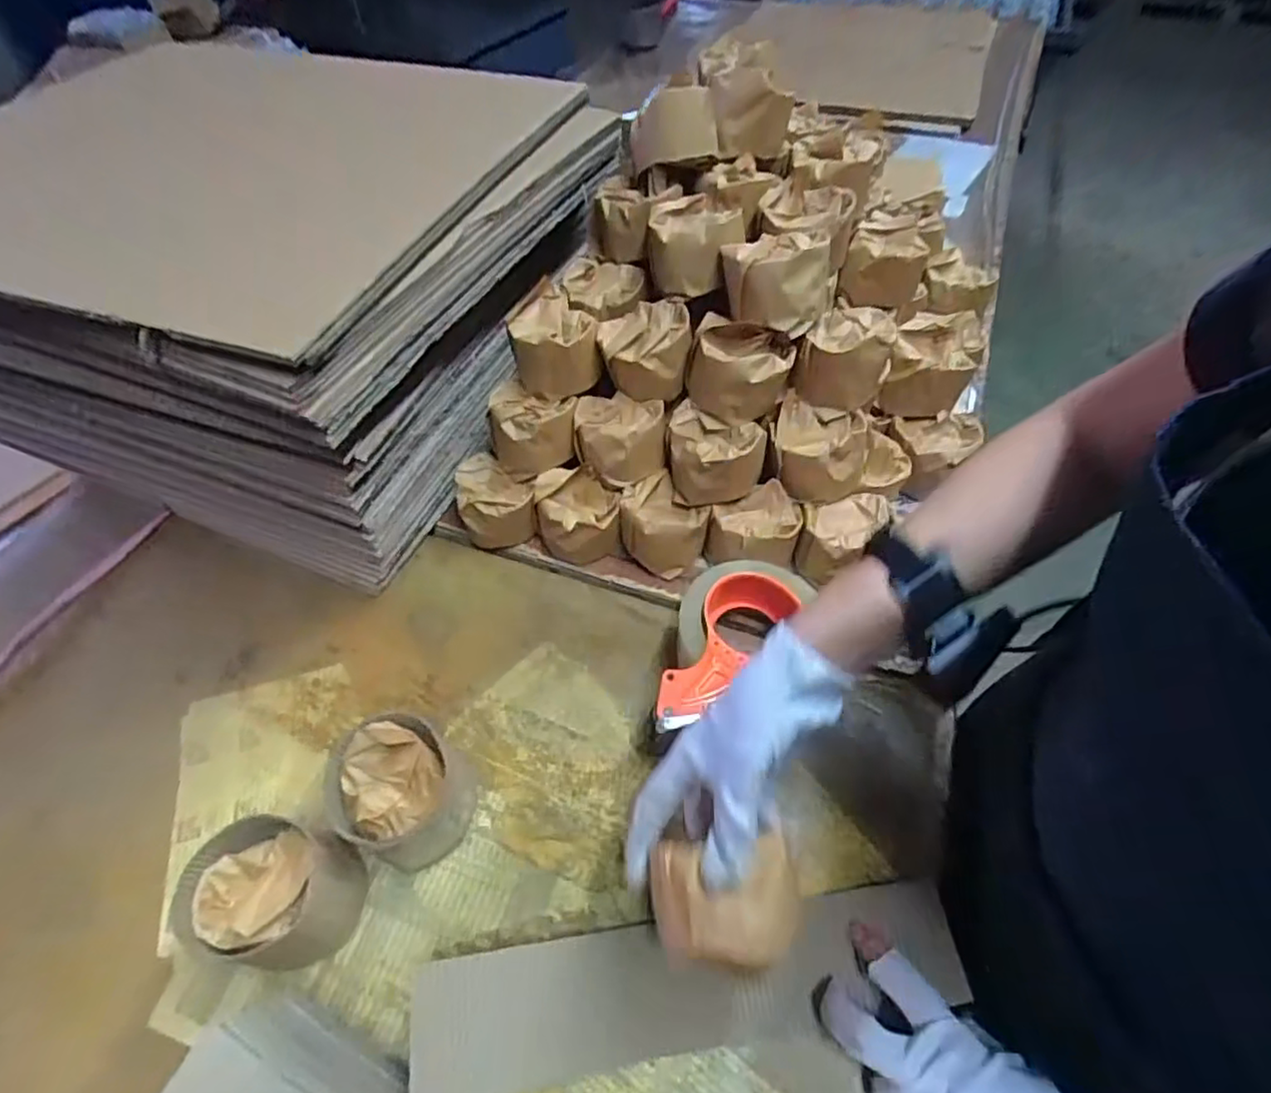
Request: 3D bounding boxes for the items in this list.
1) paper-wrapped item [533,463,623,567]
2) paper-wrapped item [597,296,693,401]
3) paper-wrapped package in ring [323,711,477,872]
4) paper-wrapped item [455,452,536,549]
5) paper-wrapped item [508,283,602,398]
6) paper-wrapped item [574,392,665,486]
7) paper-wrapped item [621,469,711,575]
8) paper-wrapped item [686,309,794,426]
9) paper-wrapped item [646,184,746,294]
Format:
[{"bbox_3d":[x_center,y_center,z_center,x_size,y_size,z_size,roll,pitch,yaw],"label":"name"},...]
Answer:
[{"bbox_3d":[-0.053,-0.028,0.609,0.079,0.067,0.069,-1,54,1],"label":"paper-wrapped item"},{"bbox_3d":[0.009,-0.176,0.588,0.078,0.067,0.061,-10,54,-6],"label":"paper-wrapped item"},{"bbox_3d":[-0.165,0.173,0.461,0.090,0.074,0.085,38,63,26],"label":"paper-wrapped package in ring"},{"bbox_3d":[-0.133,-0.042,0.628,0.071,0.059,0.077,-12,54,-7],"label":"paper-wrapped item"},{"bbox_3d":[-0.076,-0.188,0.603,0.075,0.055,0.090,-13,54,-8],"label":"paper-wrapped item"},{"bbox_3d":[-0.014,-0.102,0.599,0.081,0.048,0.075,-1,54,1],"label":"paper-wrapped item"},{"bbox_3d":[0.025,-0.018,0.604,0.074,0.069,0.058,36,62,25],"label":"paper-wrapped item"},{"bbox_3d":[0.087,-0.150,0.554,0.080,0.064,0.054,22,57,17],"label":"paper-wrapped item"},{"bbox_3d":[0.053,-0.274,0.582,0.081,0.054,0.094,3,54,4],"label":"paper-wrapped item"}]

